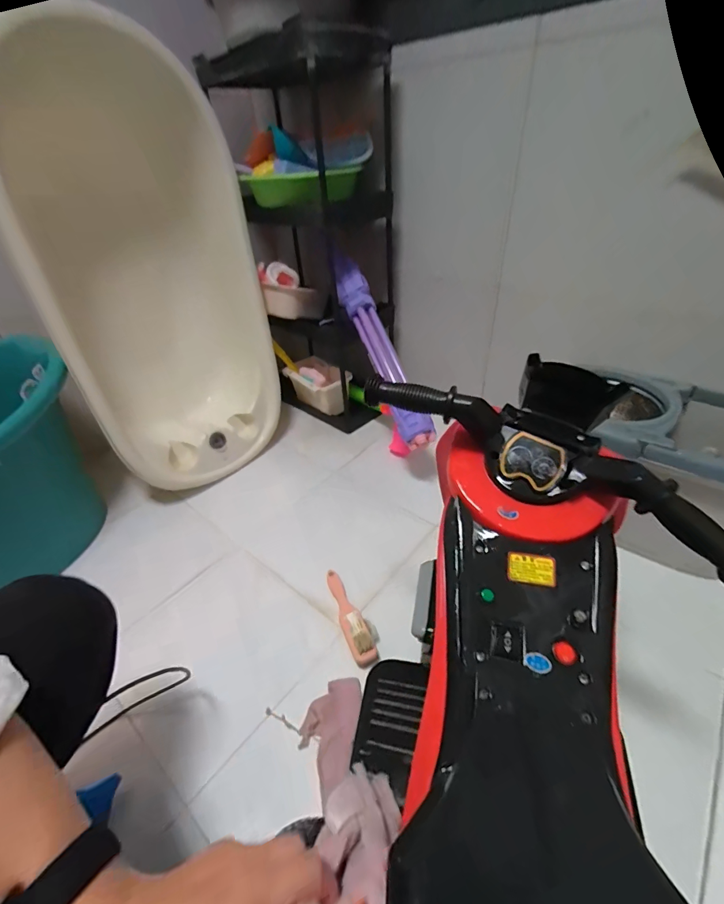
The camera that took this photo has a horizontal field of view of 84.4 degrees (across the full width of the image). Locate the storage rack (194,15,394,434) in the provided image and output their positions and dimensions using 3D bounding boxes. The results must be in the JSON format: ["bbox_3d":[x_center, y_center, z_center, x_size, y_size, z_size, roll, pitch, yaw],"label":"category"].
[{"bbox_3d":[-0.101,-0.460,1.027,0.410,0.809,0.290,9,40,15],"label":"storage rack"}]

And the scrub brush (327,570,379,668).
[{"bbox_3d":[-0.022,0.275,0.684,0.040,0.033,0.181,-15,40,-15],"label":"scrub brush"}]

